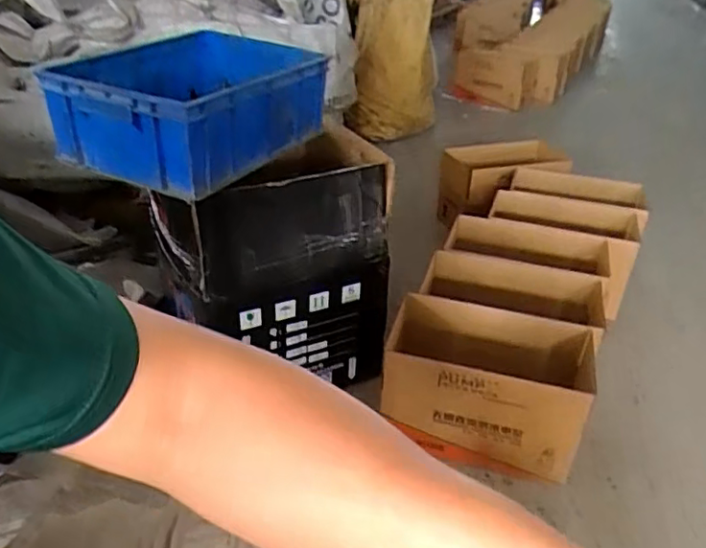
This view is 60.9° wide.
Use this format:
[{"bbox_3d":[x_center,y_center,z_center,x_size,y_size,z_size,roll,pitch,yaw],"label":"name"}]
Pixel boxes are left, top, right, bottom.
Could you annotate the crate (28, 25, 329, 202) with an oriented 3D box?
[{"bbox_3d":[-0.253,-0.273,0.975,0.323,0.158,0.357,16,36,20],"label":"crate"}]

